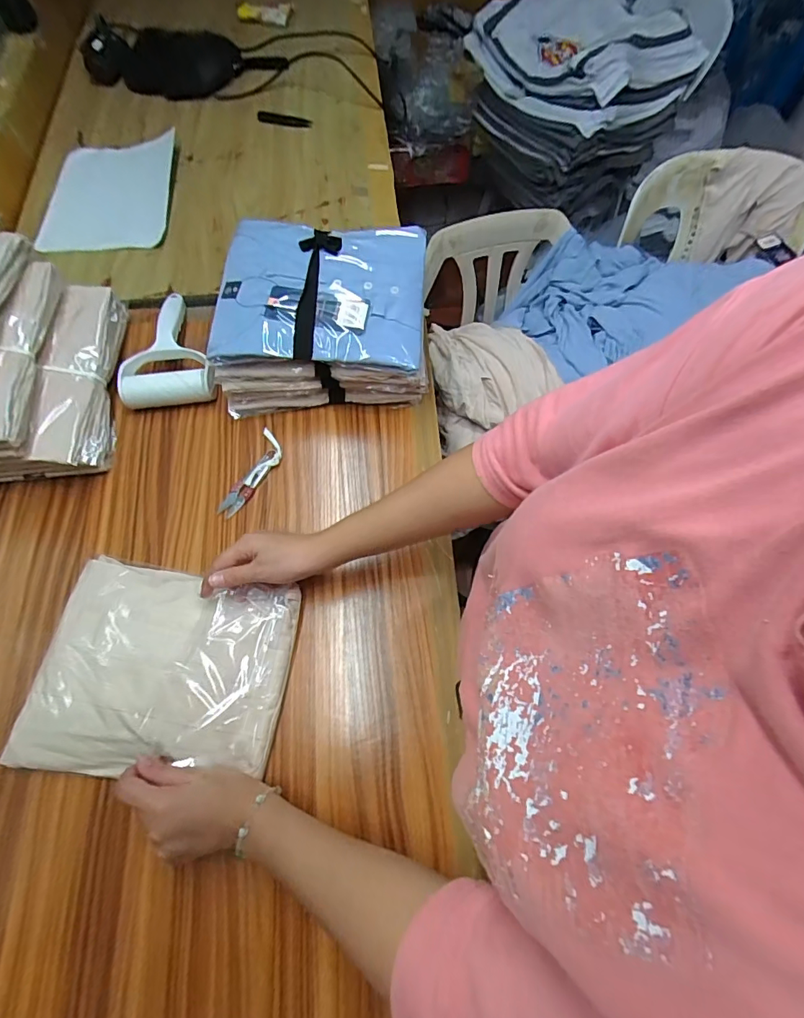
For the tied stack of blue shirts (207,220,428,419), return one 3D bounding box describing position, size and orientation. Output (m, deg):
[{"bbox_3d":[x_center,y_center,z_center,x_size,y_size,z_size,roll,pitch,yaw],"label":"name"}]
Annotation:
[{"bbox_3d":[-0.099,-0.248,0.598,0.257,0.119,0.215,-1,68,0],"label":"tied stack of blue shirts"}]

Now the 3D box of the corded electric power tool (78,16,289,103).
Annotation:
[{"bbox_3d":[-0.408,-0.846,0.859,0.347,0.059,0.086,5,68,2],"label":"corded electric power tool"}]

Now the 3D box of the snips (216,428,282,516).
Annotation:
[{"bbox_3d":[-0.185,-0.044,0.576,0.038,0.009,0.121,23,70,9],"label":"snips"}]

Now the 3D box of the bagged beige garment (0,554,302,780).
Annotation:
[{"bbox_3d":[-0.243,0.158,0.470,0.248,0.034,0.201,4,68,1],"label":"bagged beige garment"}]

